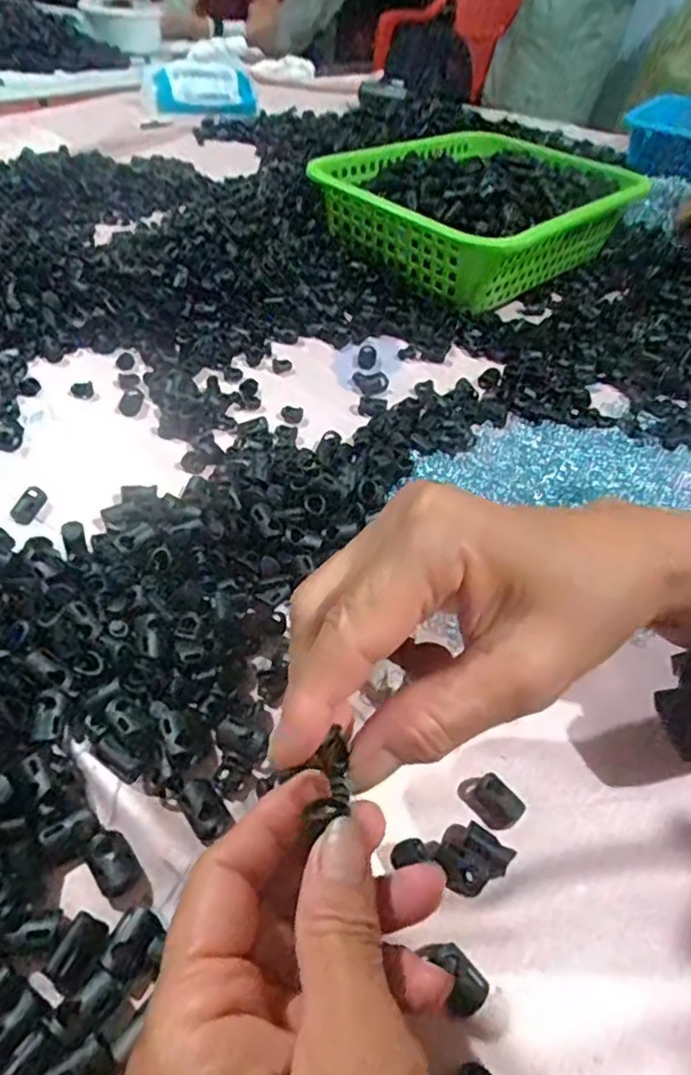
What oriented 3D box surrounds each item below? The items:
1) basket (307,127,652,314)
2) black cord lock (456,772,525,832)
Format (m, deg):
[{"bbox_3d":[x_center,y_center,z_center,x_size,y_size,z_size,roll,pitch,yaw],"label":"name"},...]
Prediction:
[{"bbox_3d":[0.121,-0.305,0.621,0.271,0.094,0.205,-31,56,-32],"label":"basket"},{"bbox_3d":[0.058,0.105,0.260,0.025,0.010,0.014,33,50,24],"label":"black cord lock"}]

